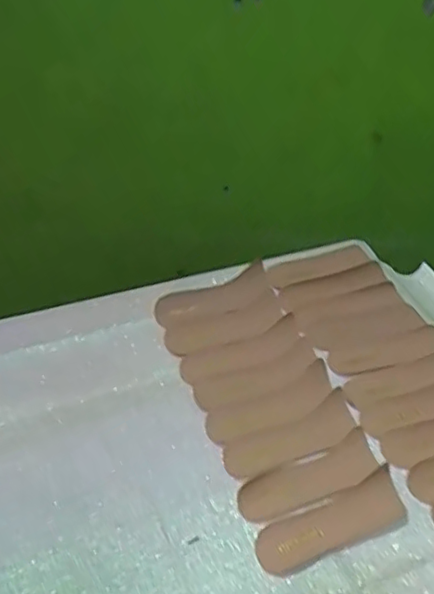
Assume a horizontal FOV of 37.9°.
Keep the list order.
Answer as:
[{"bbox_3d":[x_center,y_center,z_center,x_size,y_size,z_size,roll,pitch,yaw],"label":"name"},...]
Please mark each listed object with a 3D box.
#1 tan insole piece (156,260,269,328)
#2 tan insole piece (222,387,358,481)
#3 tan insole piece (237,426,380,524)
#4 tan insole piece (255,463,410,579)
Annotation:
[{"bbox_3d":[-0.003,0.000,0.788,0.153,0.010,0.055,-18,50,-17],"label":"tan insole piece"},{"bbox_3d":[0.077,0.144,0.649,0.151,0.004,0.050,-20,49,-20],"label":"tan insole piece"},{"bbox_3d":[0.090,0.175,0.610,0.147,0.009,0.048,-19,49,-19],"label":"tan insole piece"},{"bbox_3d":[0.106,0.211,0.582,0.147,0.005,0.051,-20,53,-17],"label":"tan insole piece"}]

